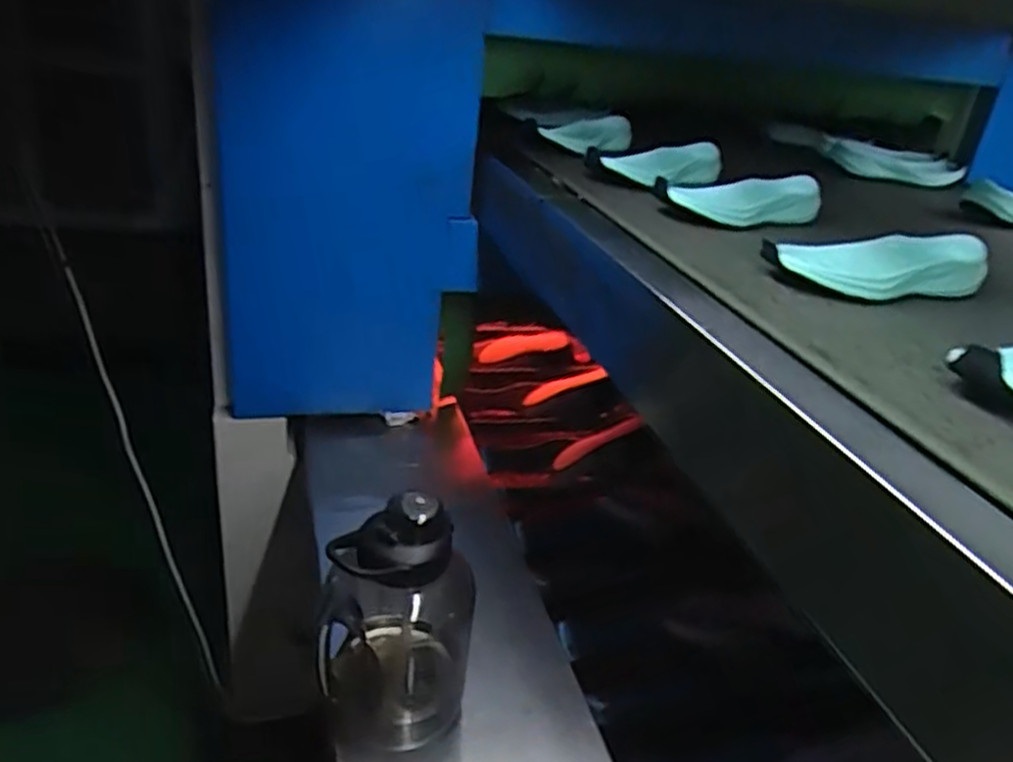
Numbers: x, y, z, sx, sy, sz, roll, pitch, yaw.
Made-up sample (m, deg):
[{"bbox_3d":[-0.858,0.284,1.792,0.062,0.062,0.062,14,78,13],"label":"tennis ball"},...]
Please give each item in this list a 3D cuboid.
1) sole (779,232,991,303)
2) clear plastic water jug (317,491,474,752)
[{"bbox_3d":[0.309,-0.097,0.635,0.197,0.040,0.075,-6,29,-24],"label":"sole"},{"bbox_3d":[-0.095,0.208,0.668,0.124,0.222,0.109,13,27,12],"label":"clear plastic water jug"}]

